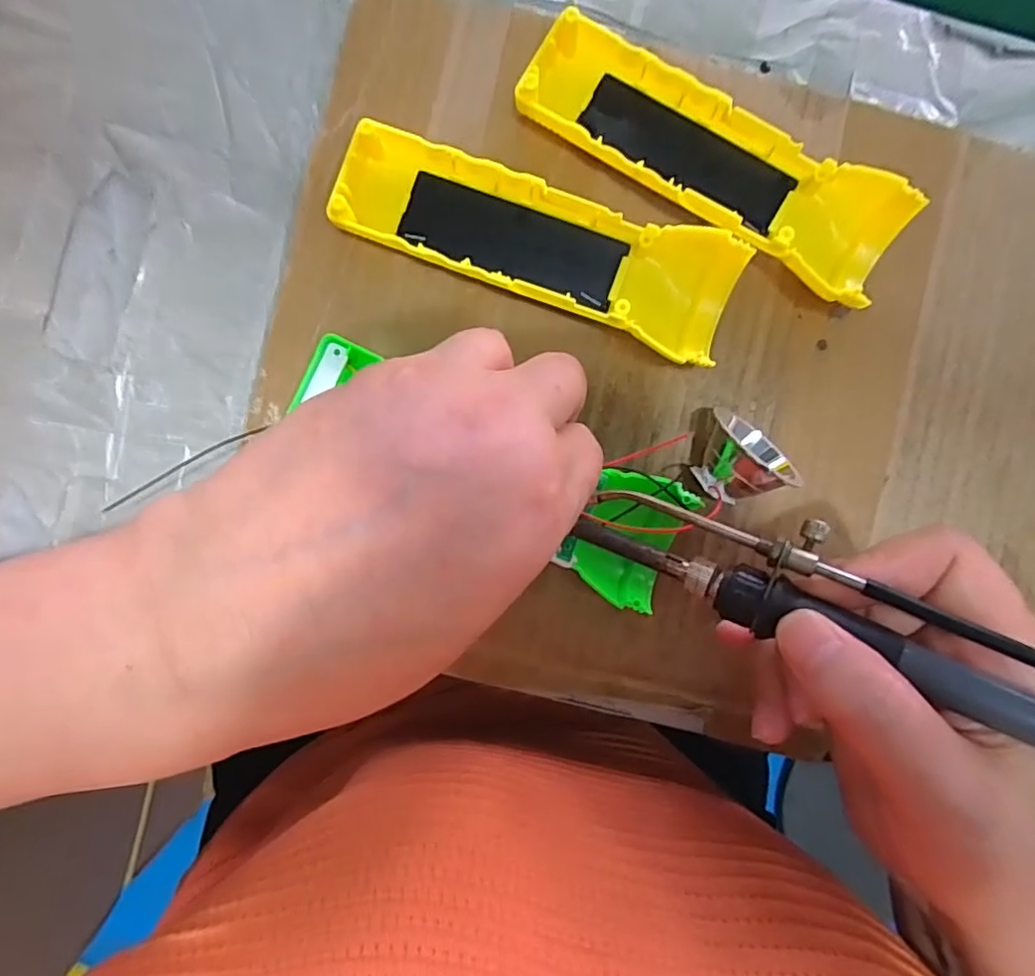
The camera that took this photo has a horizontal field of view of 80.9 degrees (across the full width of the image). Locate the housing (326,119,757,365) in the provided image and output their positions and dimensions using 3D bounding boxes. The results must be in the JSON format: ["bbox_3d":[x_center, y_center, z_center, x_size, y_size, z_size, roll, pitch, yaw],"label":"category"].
[{"bbox_3d":[0.007,-0.096,0.248,0.162,0.026,0.051,17,89,-2],"label":"housing"}]

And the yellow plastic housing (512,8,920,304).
[{"bbox_3d":[0.080,-0.134,0.251,0.162,0.029,0.049,33,88,-2],"label":"yellow plastic housing"}]

